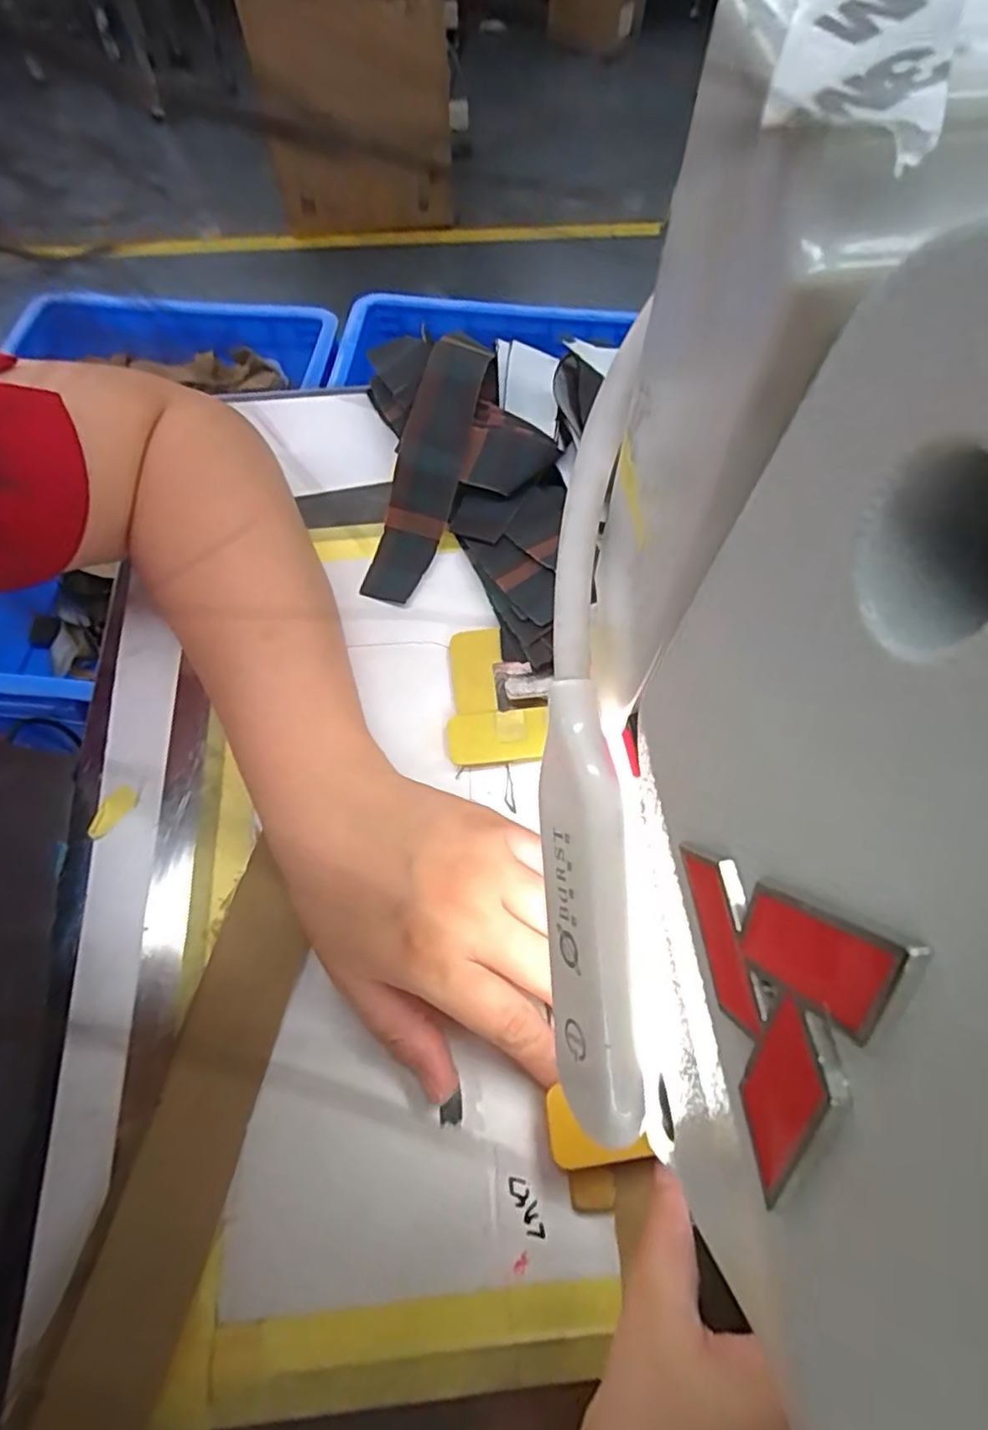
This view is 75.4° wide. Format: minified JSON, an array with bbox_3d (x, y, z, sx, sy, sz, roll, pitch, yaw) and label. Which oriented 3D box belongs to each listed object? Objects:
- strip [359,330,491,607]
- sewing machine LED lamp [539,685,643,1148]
[{"bbox_3d":[-0.035,-0.137,0.351,0.035,0.014,0.161,13,81,7],"label":"strip"},{"bbox_3d":[0.022,0.046,0.148,0.017,0.019,0.105,-4,90,0],"label":"sewing machine LED lamp"}]

